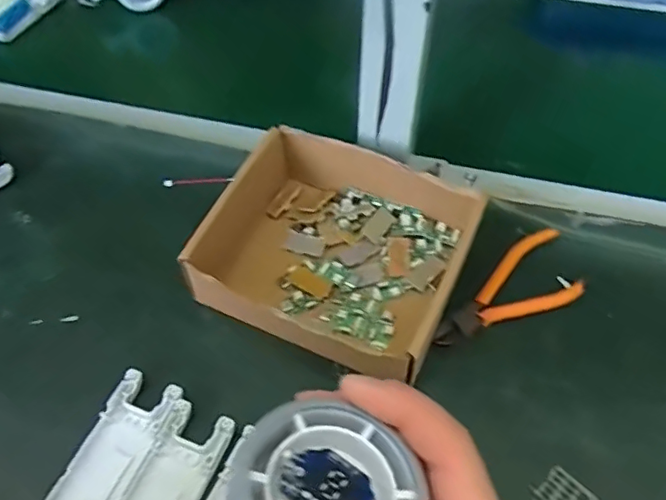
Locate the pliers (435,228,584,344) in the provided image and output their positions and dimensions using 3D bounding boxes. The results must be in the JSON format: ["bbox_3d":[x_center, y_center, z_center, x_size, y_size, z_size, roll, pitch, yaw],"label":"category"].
[{"bbox_3d":[0.119,0.028,0.400,0.119,0.010,0.051,-22,55,-16],"label":"pliers"}]

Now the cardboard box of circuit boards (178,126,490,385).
[{"bbox_3d":[0.006,-0.006,0.395,0.162,0.053,0.152,20,55,15],"label":"cardboard box of circuit boards"}]

